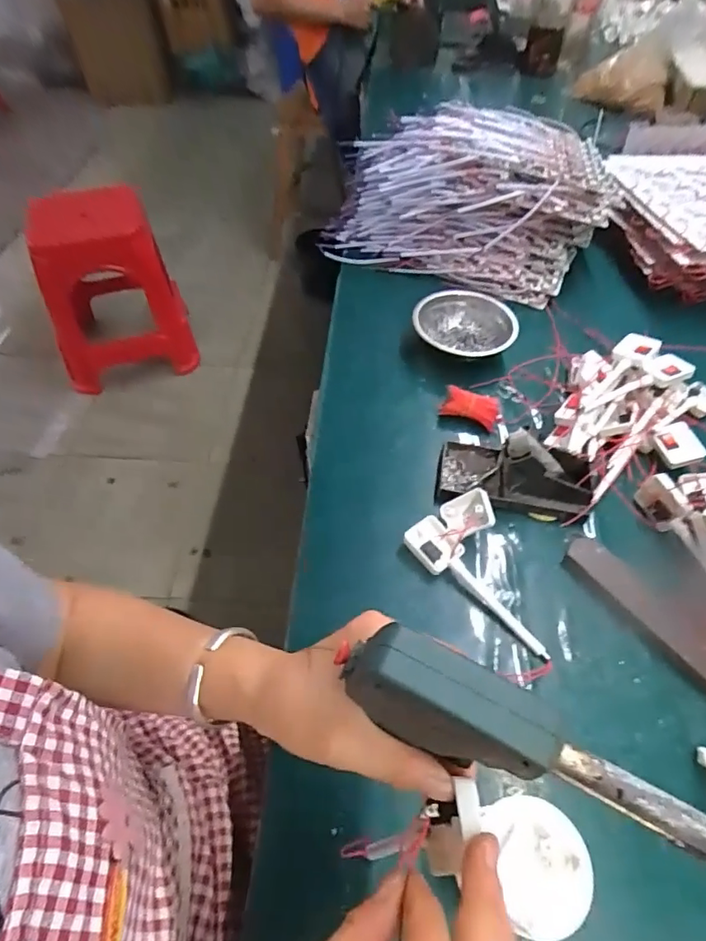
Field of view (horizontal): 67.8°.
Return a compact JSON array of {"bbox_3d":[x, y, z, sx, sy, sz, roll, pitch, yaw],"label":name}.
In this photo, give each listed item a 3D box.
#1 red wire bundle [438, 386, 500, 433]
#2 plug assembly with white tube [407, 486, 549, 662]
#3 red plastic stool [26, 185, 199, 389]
[{"bbox_3d":[0.135,-0.074,0.599,0.063,0.030,0.035,18,54,13],"label":"red wire bundle"},{"bbox_3d":[0.124,0.087,0.470,0.084,0.036,0.151,-32,60,-23],"label":"plug assembly with white tube"},{"bbox_3d":[-0.701,-0.530,1.510,0.370,0.466,0.337,-18,55,-14],"label":"red plastic stool"}]

